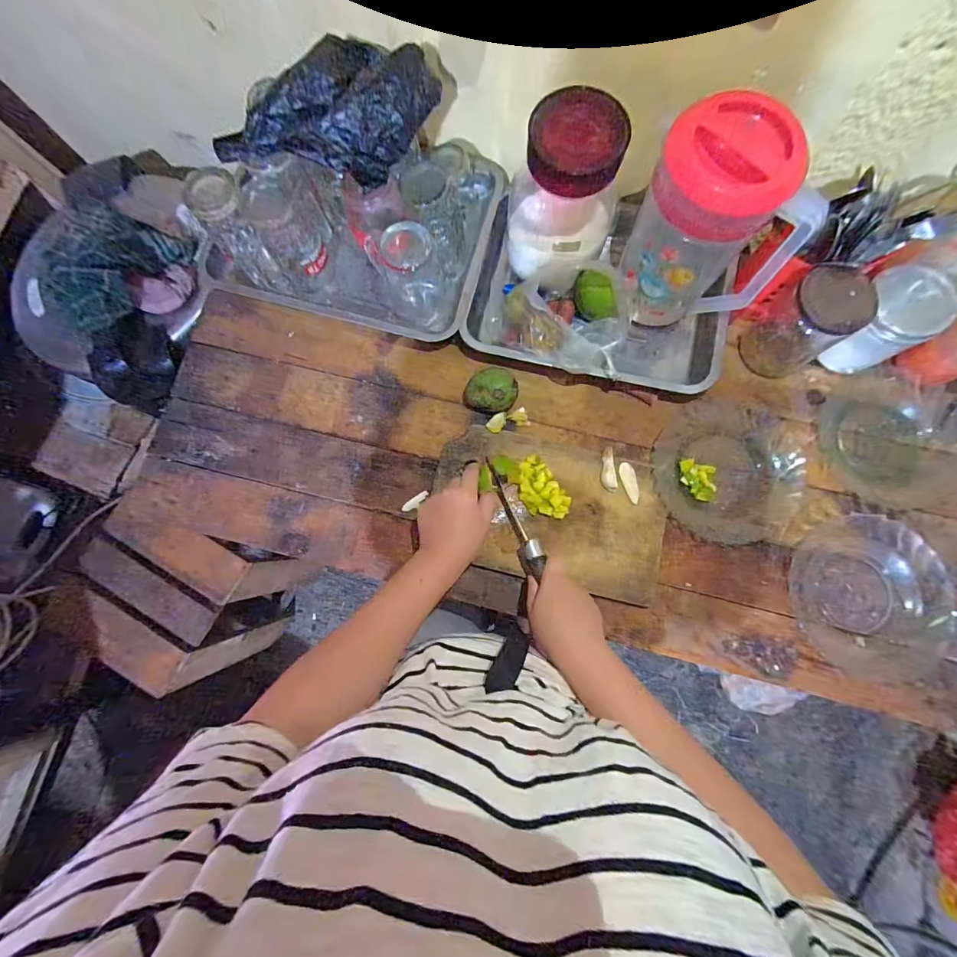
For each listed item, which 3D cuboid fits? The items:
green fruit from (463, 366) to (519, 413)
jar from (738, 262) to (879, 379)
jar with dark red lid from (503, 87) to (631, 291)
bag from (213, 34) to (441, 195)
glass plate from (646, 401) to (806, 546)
[{"bbox_3d":[0.016,-0.114,0.568,0.068,0.052,0.053,11,83,5],"label":"green fruit"},{"bbox_3d":[0.395,-0.187,0.519,0.080,0.115,0.081,0,82,3],"label":"jar"},{"bbox_3d":[0.093,-0.321,0.493,0.113,0.161,0.114,0,80,1],"label":"jar with dark red lid"},{"bbox_3d":[-0.173,-0.412,0.479,0.241,0.059,0.121,12,81,3],"label":"bag"},{"bbox_3d":[0.322,-0.011,0.550,0.180,0.019,0.178,0,82,3],"label":"glass plate"}]

